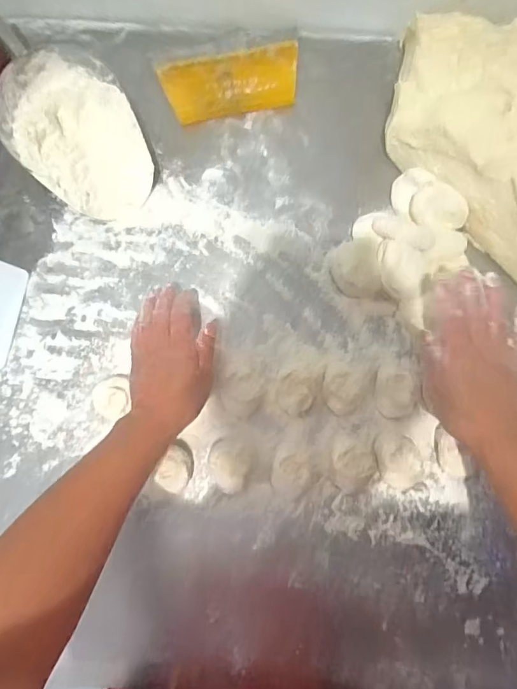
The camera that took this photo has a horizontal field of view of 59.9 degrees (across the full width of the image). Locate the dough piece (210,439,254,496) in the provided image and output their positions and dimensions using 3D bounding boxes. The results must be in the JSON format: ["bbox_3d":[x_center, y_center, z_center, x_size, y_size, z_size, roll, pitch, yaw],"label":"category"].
[{"bbox_3d":[-0.029,0.126,0.467,0.041,0.032,0.052,4,77,2],"label":"dough piece"}]

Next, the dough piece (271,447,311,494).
[{"bbox_3d":[0.033,0.130,0.462,0.037,0.034,0.043,11,78,3],"label":"dough piece"}]

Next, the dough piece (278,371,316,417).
[{"bbox_3d":[0.041,0.053,0.479,0.042,0.035,0.039,0,77,1],"label":"dough piece"}]

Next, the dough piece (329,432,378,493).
[{"bbox_3d":[0.098,0.123,0.466,0.045,0.028,0.056,-10,77,-1],"label":"dough piece"}]

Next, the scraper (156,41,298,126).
[{"bbox_3d":[-0.034,-0.341,0.582,0.175,0.008,0.100,-10,74,-1],"label":"scraper"}]

